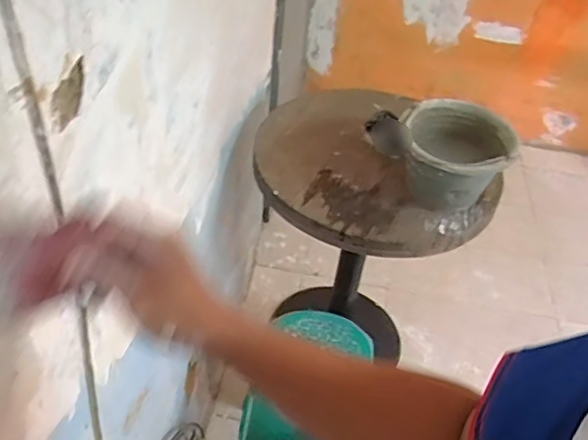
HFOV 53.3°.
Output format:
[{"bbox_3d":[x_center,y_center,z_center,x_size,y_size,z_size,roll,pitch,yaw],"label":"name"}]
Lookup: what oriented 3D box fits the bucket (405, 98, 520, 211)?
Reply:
[{"bbox_3d":[0.349,-0.131,1.278,0.218,0.168,0.285,9,42,3],"label":"bucket"}]

